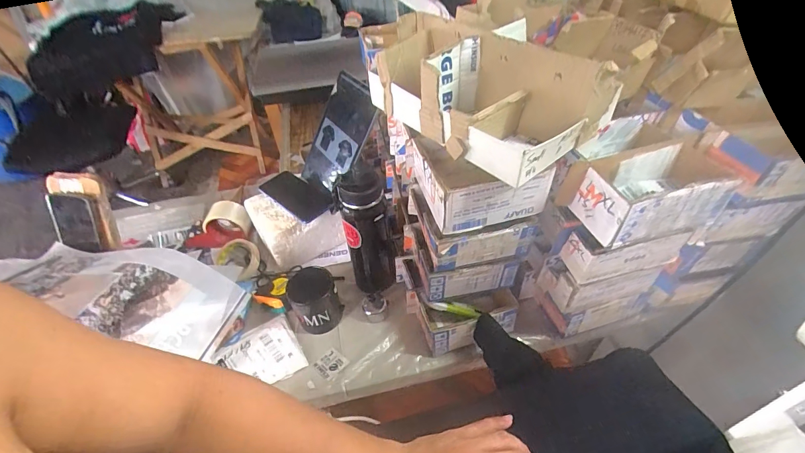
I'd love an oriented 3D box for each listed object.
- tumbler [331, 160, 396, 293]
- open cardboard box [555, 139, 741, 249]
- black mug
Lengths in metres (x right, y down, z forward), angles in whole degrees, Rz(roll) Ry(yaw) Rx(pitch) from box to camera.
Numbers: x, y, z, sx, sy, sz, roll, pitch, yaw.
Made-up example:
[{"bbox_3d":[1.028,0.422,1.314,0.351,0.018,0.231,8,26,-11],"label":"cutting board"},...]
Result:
[{"bbox_3d":[-0.060,0.026,0.684,0.072,0.304,0.074,-2,44,2],"label":"tumbler"},{"bbox_3d":[0.320,-0.045,0.480,0.189,0.075,0.091,-13,45,-9],"label":"open cardboard box"},{"bbox_3d":[-0.158,0.139,0.683,0.085,0.085,0.076,-25,48,-20],"label":"black mug"}]

